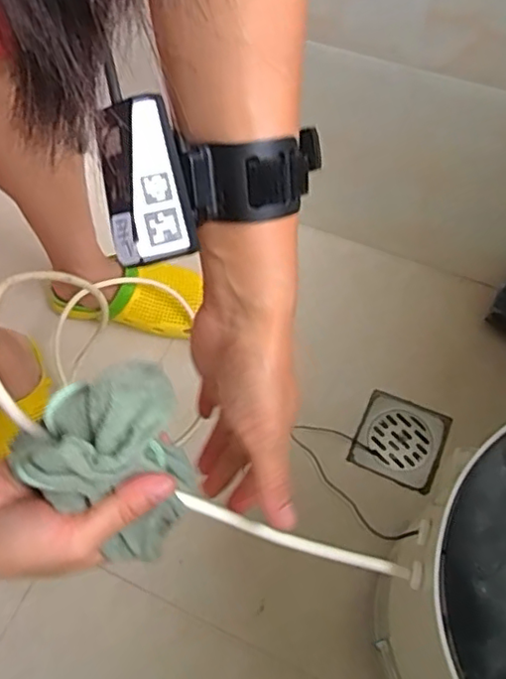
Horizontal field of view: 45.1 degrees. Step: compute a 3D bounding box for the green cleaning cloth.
[{"bbox_3d":[-0.076,0.067,0.308,0.083,0.071,0.079,-13,62,-3],"label":"green cleaning cloth"}]

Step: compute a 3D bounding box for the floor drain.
[{"bbox_3d":[0.177,0.121,0.735,0.098,0.010,0.102,21,66,14],"label":"floor drain"}]

